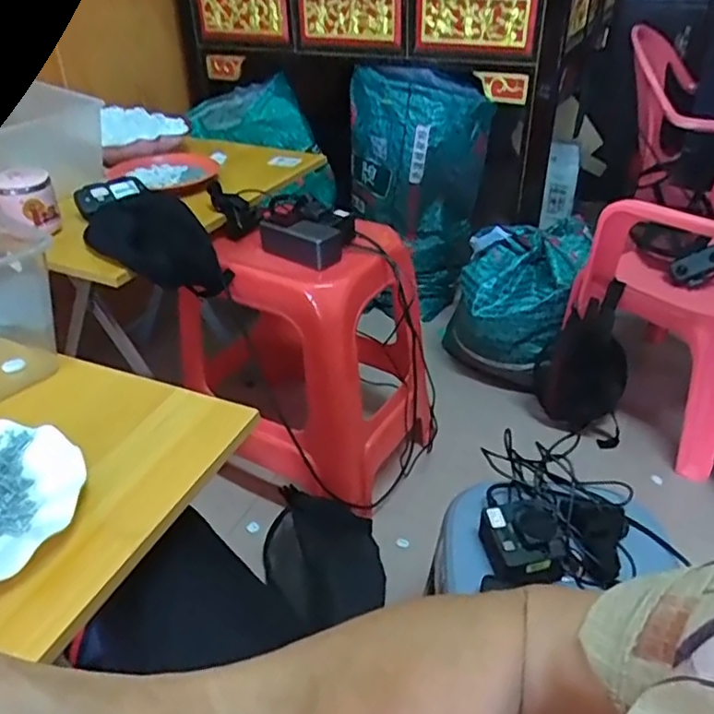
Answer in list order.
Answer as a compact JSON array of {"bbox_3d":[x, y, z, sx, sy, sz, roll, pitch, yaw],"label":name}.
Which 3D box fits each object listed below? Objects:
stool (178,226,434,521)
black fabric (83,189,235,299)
[{"bbox_3d":[-0.055,-0.007,1.082,0.297,0.408,0.313,24,42,30],"label":"stool"},{"bbox_3d":[-0.298,-0.156,0.921,0.171,0.114,0.146,21,41,27],"label":"black fabric"}]

